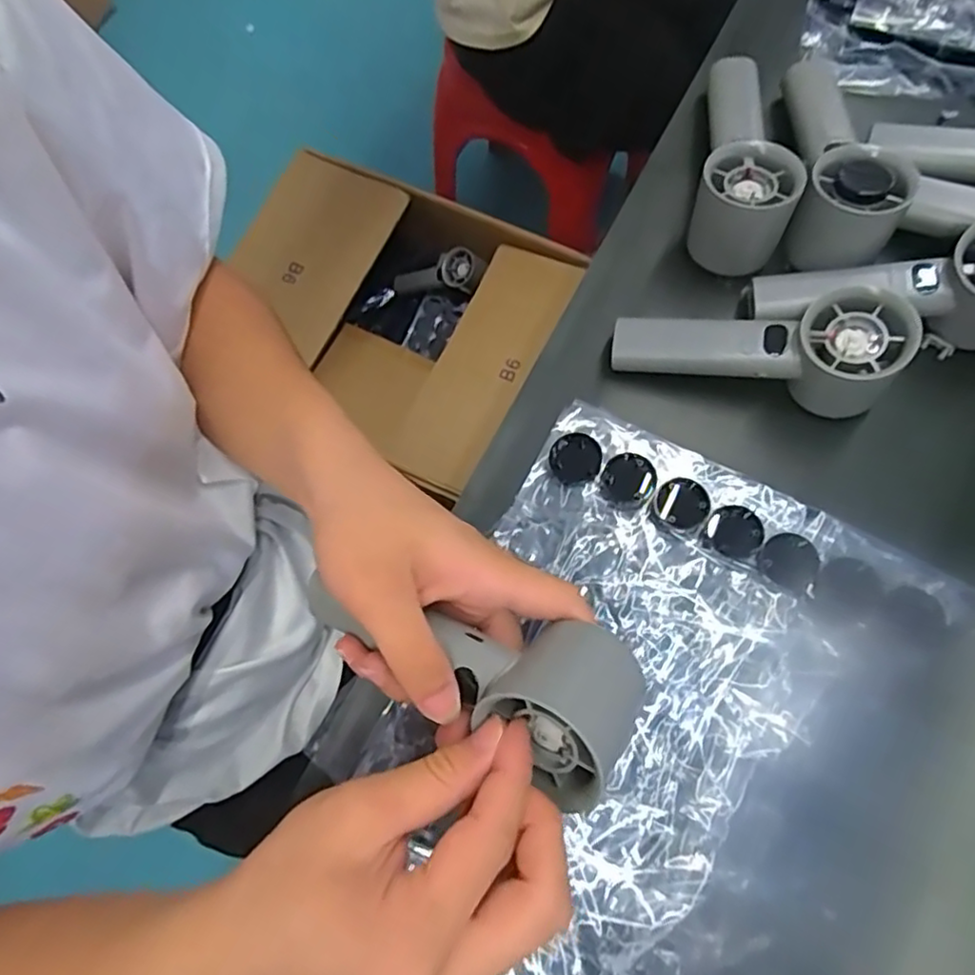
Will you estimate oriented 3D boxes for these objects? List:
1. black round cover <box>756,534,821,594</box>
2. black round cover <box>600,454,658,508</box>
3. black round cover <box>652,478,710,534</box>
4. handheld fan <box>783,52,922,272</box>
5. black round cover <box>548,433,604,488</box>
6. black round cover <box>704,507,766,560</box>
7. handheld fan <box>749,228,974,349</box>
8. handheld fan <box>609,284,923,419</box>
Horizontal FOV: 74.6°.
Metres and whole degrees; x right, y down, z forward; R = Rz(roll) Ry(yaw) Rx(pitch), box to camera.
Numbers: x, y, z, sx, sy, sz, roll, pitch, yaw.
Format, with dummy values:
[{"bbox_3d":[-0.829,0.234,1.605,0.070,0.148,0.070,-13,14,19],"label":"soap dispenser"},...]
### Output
[{"bbox_3d":[0.163,0.039,0.344,0.030,0.004,0.030,0,76,1],"label":"black round cover"},{"bbox_3d":[0.081,-0.004,0.367,0.028,0.011,0.030,0,76,1],"label":"black round cover"},{"bbox_3d":[0.108,0.010,0.355,0.028,0.007,0.032,28,78,8],"label":"black round cover"},{"bbox_3d":[0.220,-0.216,0.413,0.060,0.053,0.172,9,60,0],"label":"handheld fan"},{"bbox_3d":[0.051,-0.016,0.374,0.030,0.004,0.030,-3,80,17],"label":"black round cover"},{"bbox_3d":[0.135,0.024,0.348,0.028,0.004,0.029,0,76,1],"label":"black round cover"},{"bbox_3d":[0.247,-0.120,0.377,0.148,0.056,0.057,4,77,18],"label":"handheld fan"},{"bbox_3d":[0.156,-0.083,0.379,0.155,0.047,0.056,7,77,17],"label":"handheld fan"}]

